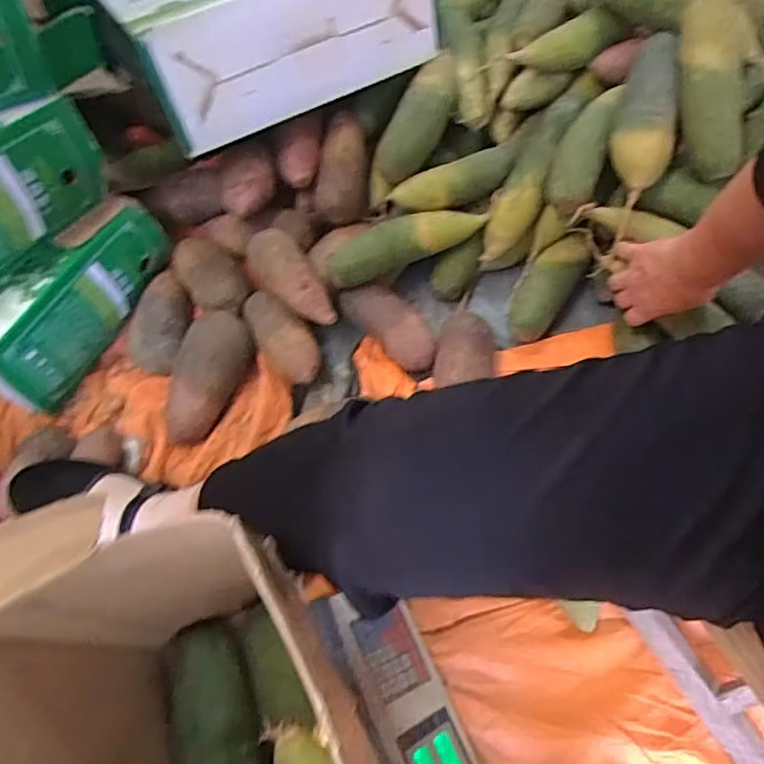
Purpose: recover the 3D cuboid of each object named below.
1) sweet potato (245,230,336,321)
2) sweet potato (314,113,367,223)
[{"bbox_3d":[-0.107,-0.126,0.700,0.061,0.044,0.141,-43,89,-16],"label":"sweet potato"},{"bbox_3d":[-0.049,-0.280,0.756,0.064,0.070,0.142,4,80,3],"label":"sweet potato"}]

